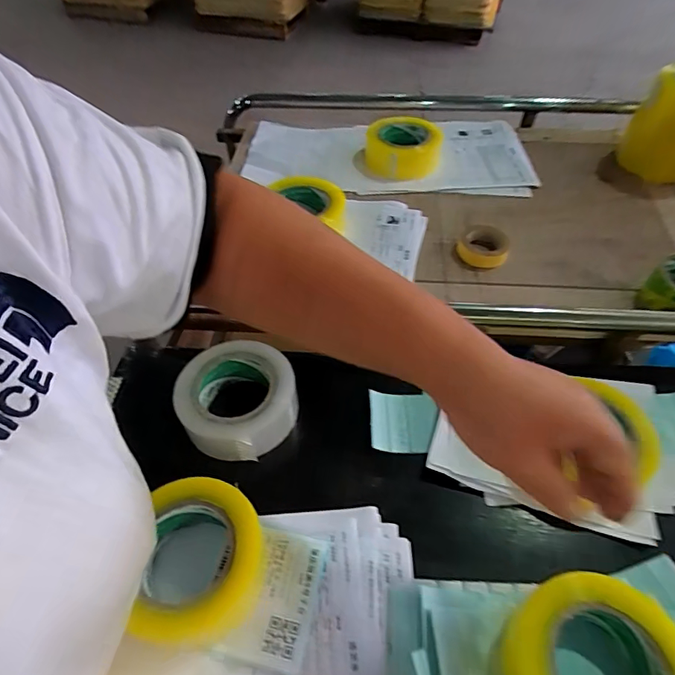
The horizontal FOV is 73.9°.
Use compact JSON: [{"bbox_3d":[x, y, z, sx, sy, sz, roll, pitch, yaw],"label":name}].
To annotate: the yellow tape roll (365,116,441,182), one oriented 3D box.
[{"bbox_3d":[0.112,-0.333,0.785,0.122,0.059,0.127,-1,51,1],"label":"yellow tape roll"}]

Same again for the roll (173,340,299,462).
[{"bbox_3d":[-0.111,0.069,0.505,0.126,0.054,0.126,-1,51,1],"label":"roll"}]

